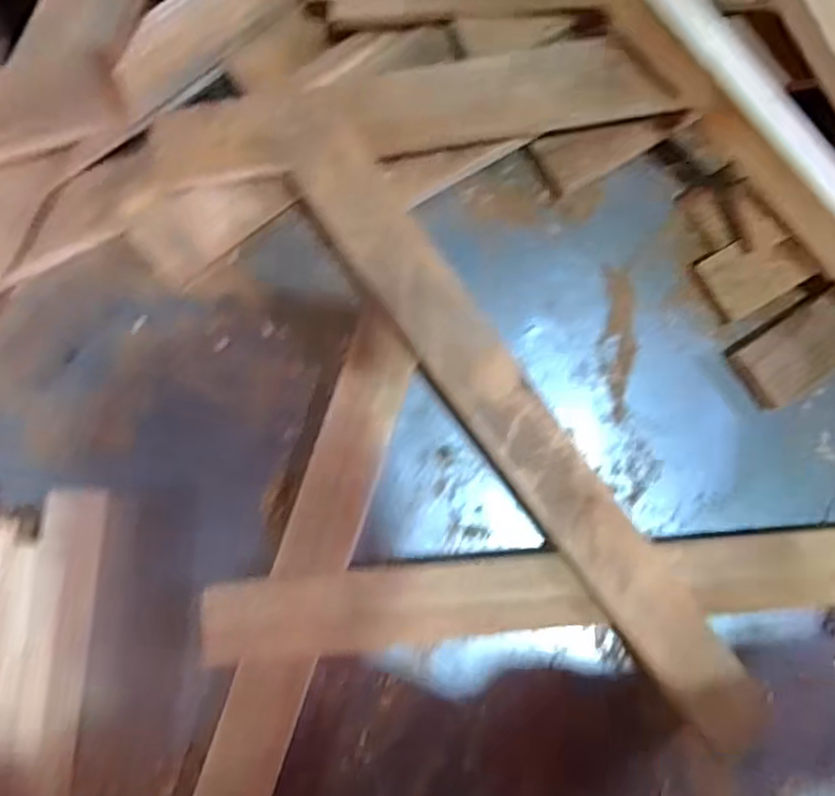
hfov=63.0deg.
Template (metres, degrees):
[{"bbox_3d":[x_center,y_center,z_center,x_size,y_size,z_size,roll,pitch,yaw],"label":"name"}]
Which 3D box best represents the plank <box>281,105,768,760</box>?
[{"bbox_3d":[0.063,0.019,0.441,0.053,0.017,0.483,-36,89,9],"label":"plank"}]

